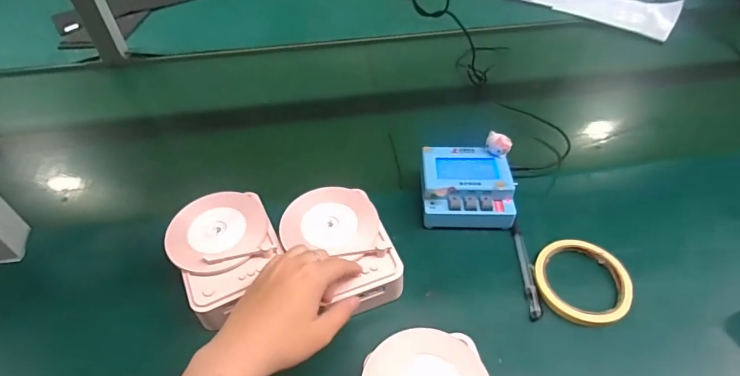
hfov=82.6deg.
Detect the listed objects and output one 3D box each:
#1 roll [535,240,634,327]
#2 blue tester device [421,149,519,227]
[{"bbox_3d":[0.218,0.096,0.434,0.092,0.010,0.092,-1,47,1],"label":"roll"},{"bbox_3d":[0.113,0.000,0.505,0.106,0.047,0.100,1,47,2],"label":"blue tester device"}]

